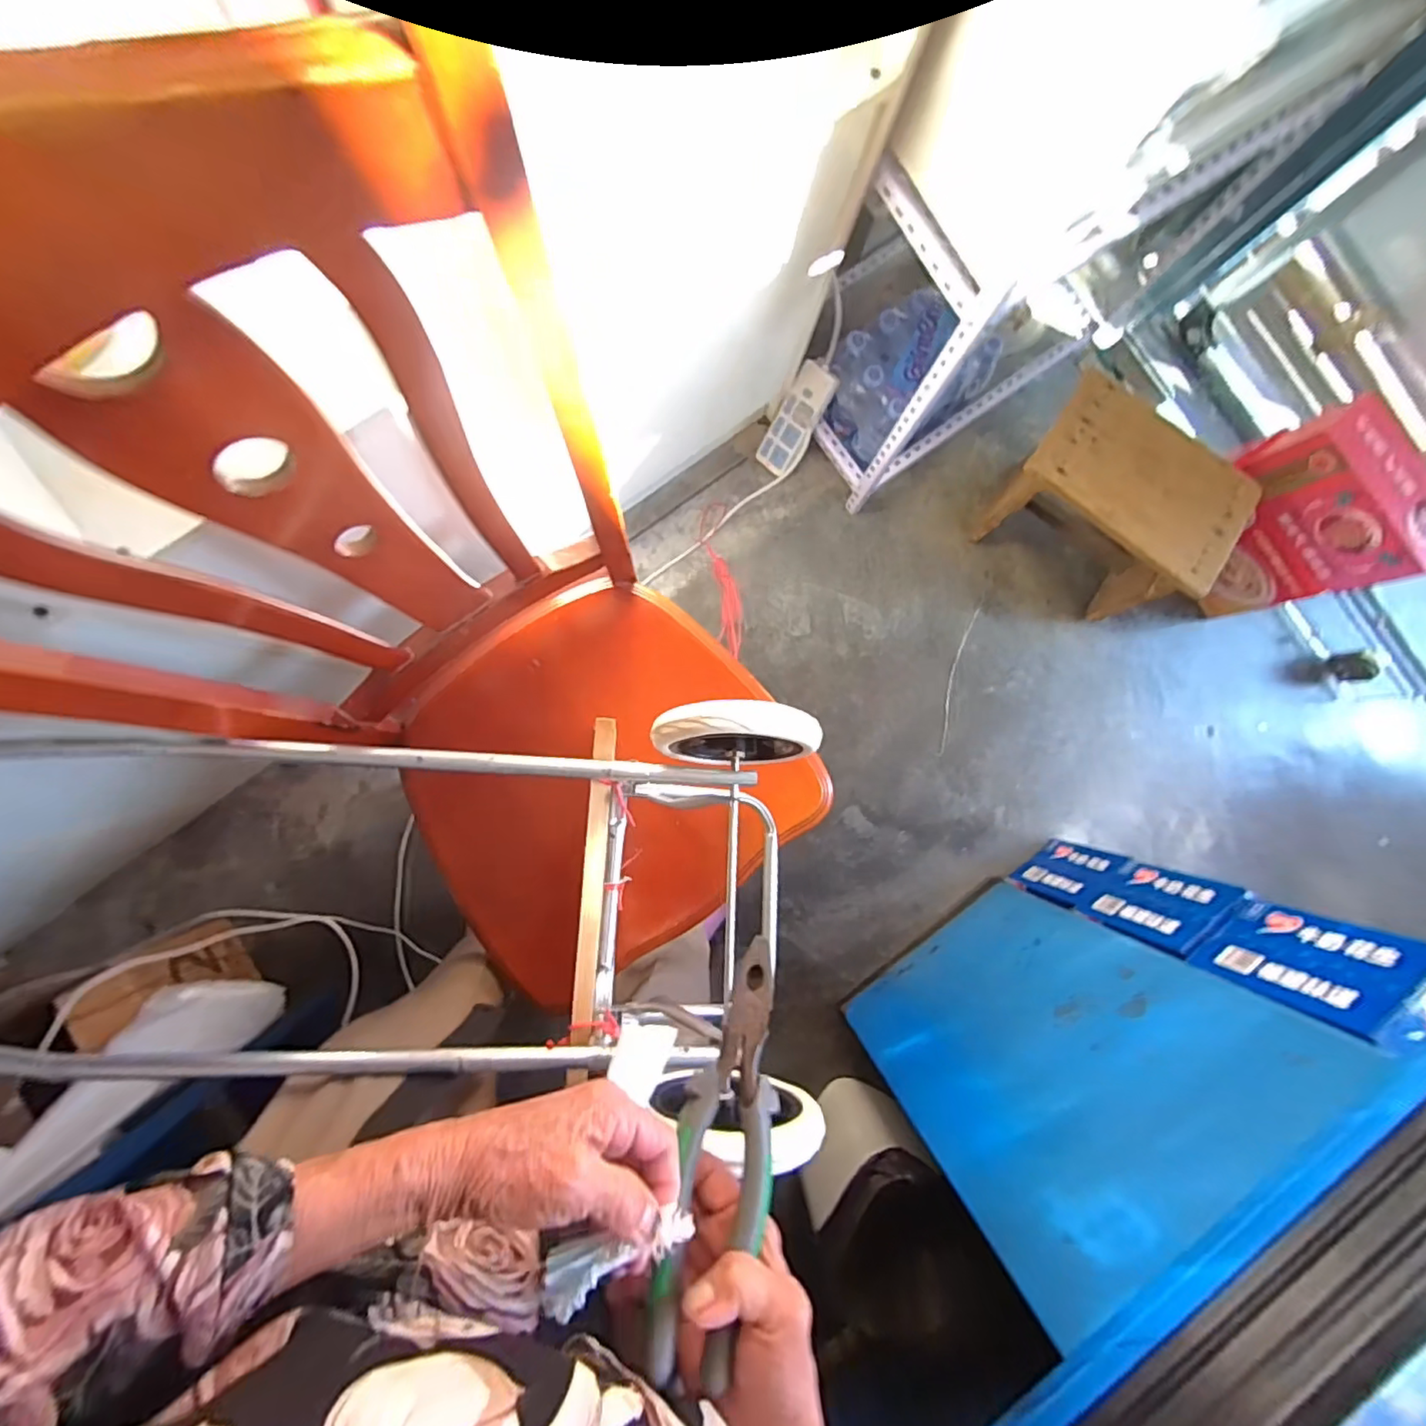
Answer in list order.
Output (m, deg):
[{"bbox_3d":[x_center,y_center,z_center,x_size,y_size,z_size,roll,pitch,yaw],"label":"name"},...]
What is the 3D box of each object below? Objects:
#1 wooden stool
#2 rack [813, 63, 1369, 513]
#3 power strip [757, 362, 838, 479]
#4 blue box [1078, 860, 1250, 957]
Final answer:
[{"bbox_3d":[0.678,-0.352,1.097,0.348,0.276,0.226,35,85,-3],"label":"wooden stool"},{"bbox_3d":[0.505,-0.704,0.943,0.709,0.556,0.231,-36,90,-3],"label":"rack"},{"bbox_3d":[0.151,-0.532,1.117,0.075,0.043,0.189,32,123,-1],"label":"power strip"},{"bbox_3d":[0.640,0.274,0.891,0.131,0.196,0.024,-42,92,-6],"label":"blue box"}]

